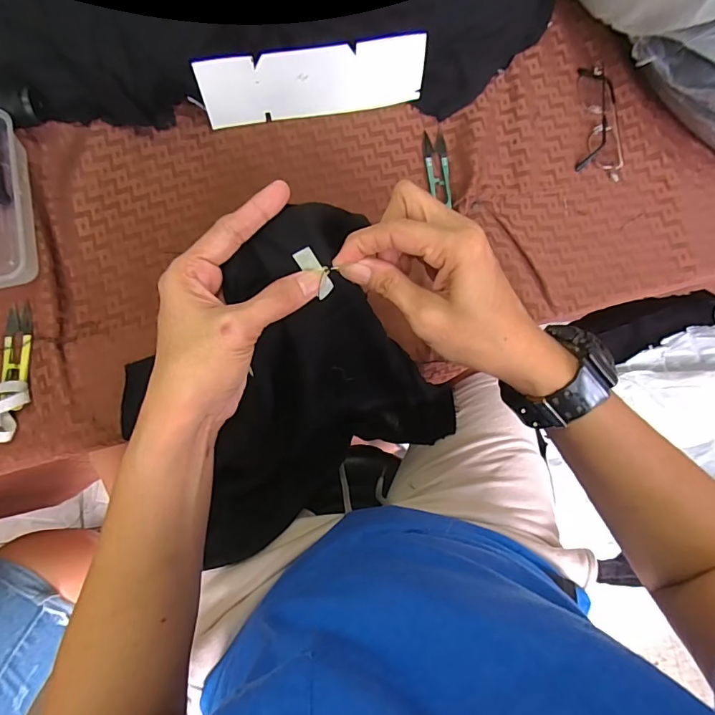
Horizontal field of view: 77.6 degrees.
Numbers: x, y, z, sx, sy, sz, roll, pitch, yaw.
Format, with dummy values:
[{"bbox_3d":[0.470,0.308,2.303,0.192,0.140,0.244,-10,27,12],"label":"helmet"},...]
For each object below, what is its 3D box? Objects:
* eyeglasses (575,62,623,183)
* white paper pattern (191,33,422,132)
[{"bbox_3d":[0.276,-0.271,0.499,0.049,0.019,0.137,6,79,0],"label":"eyeglasses"},{"bbox_3d":[-0.044,-0.285,0.463,0.228,0.069,0.005,-11,63,-5],"label":"white paper pattern"}]

